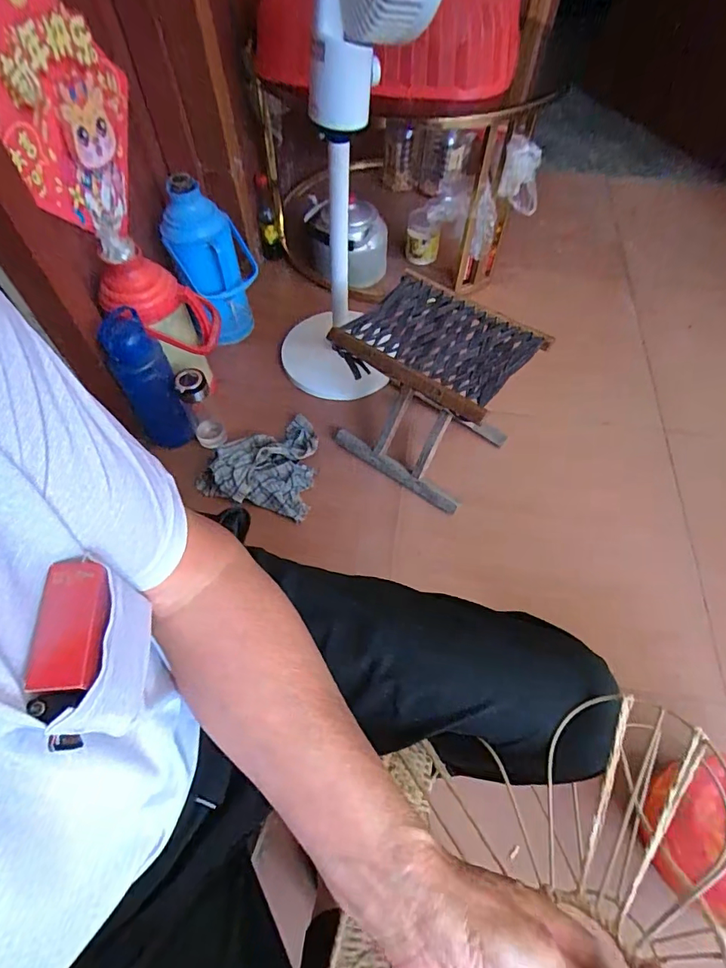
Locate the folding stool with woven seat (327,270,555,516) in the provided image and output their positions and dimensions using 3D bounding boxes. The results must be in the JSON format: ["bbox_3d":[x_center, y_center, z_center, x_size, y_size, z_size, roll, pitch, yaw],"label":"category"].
[{"bbox_3d":[0.135,-0.176,0.967,0.299,0.335,0.244,32,64,17],"label":"folding stool with woven seat"}]

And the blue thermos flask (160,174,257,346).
[{"bbox_3d":[-0.337,-0.487,1.091,0.176,0.366,0.141,-13,60,-8],"label":"blue thermos flask"}]

